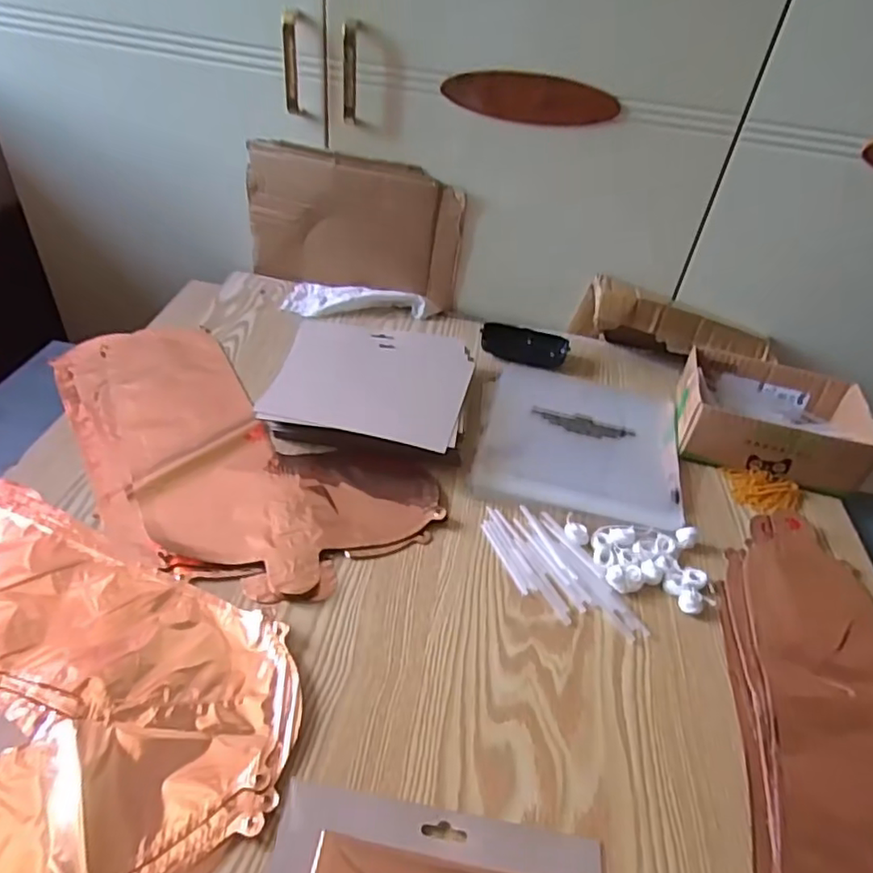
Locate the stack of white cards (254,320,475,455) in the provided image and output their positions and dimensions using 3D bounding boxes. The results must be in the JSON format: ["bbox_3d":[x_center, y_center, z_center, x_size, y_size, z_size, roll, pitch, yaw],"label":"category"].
[{"bbox_3d":[-0.066,-0.051,0.654,0.198,0.038,0.190,9,40,3],"label":"stack of white cards"}]

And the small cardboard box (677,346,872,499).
[{"bbox_3d":[0.361,-0.020,0.667,0.186,0.065,0.139,16,41,10],"label":"small cardboard box"}]

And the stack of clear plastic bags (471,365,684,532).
[{"bbox_3d":[0.156,-0.002,0.664,0.205,0.012,0.222,11,41,5],"label":"stack of clear plastic bags"}]

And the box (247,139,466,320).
[{"bbox_3d":[-0.107,-0.265,0.784,0.271,0.169,0.021,11,41,4],"label":"box"}]

